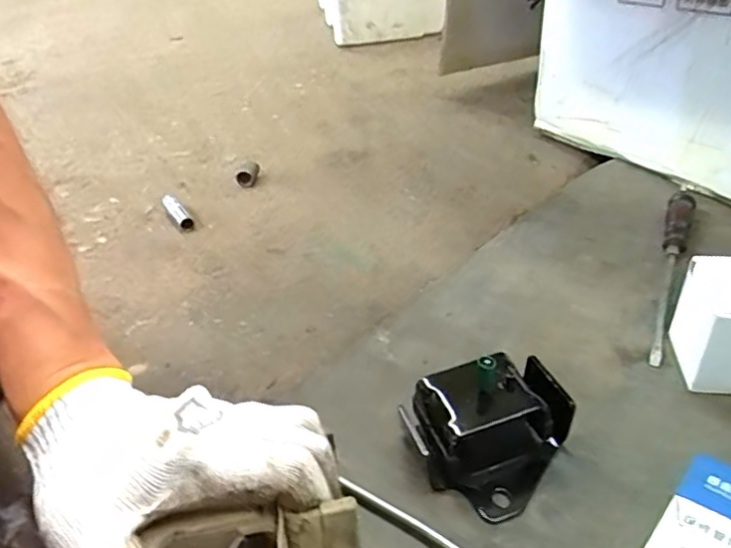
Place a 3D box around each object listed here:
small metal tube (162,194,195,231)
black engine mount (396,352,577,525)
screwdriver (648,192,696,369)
[{"bbox_3d":[-0.248,-0.081,0.779,0.016,0.020,0.085,-25,39,-26],"label":"small metal tube"},{"bbox_3d":[0.085,0.104,0.395,0.105,0.063,0.083,-10,34,-4],"label":"black engine mount"},{"bbox_3d":[0.286,-0.008,0.546,0.023,0.027,0.248,11,38,24],"label":"screwdriver"}]

